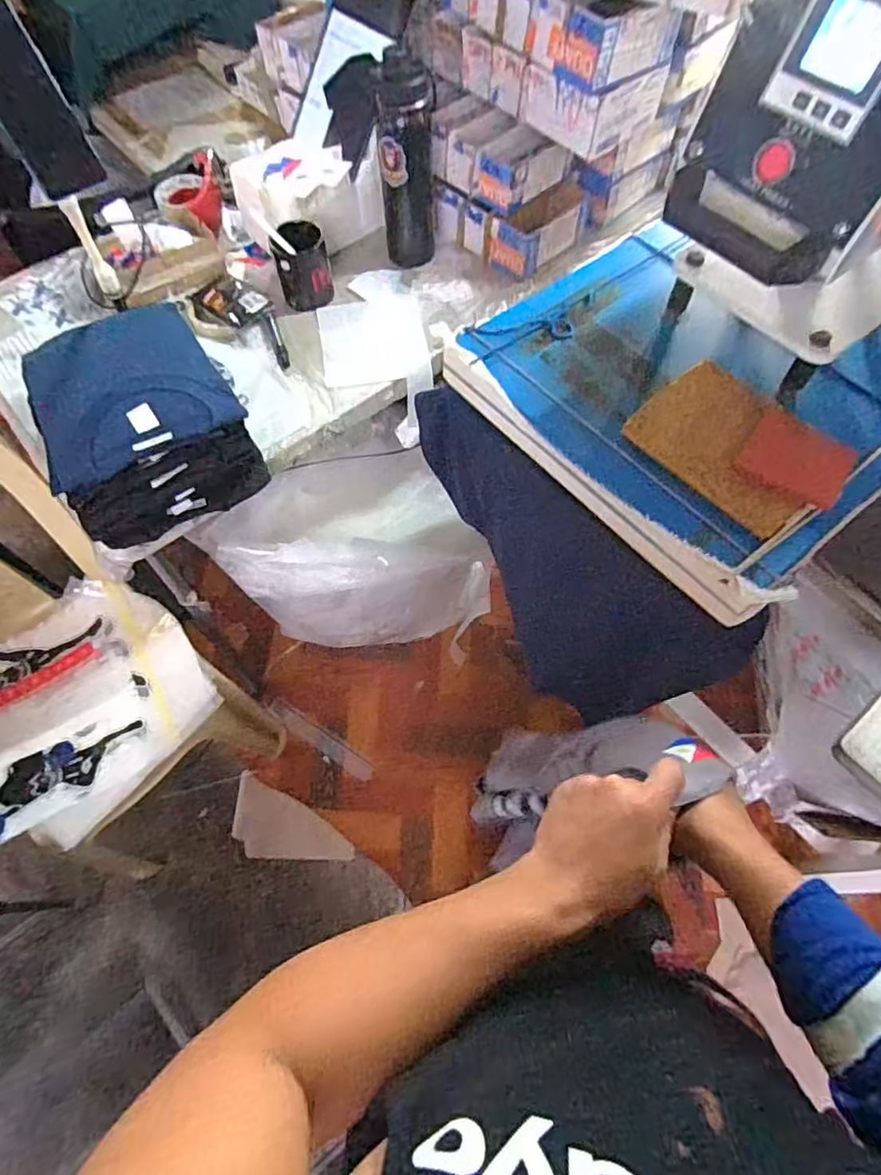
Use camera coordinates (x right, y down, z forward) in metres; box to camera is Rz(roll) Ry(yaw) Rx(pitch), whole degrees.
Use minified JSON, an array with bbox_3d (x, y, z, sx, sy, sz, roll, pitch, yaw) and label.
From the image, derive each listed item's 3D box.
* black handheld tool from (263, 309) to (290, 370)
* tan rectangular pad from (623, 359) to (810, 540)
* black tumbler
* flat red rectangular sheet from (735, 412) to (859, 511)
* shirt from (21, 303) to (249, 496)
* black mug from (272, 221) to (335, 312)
[{"bbox_3d":[-0.257,-0.392,0.942,0.020,0.018,0.118,-17,64,-8],"label":"black handheld tool"},{"bbox_3d":[0.283,-0.141,0.586,0.129,0.010,0.179,-36,68,-16],"label":"tan rectangular pad"},{"bbox_3d":[-0.050,-0.644,0.919,0.081,0.283,0.087,0,63,1],"label":"black tumbler"},{"bbox_3d":[0.340,-0.123,0.571,0.093,0.007,0.082,33,68,17],"label":"flat red rectangular sheet"},{"bbox_3d":[-0.405,-0.249,0.753,0.232,0.048,0.254,-31,66,-14],"label":"shirt"},{"bbox_3d":[-0.219,-0.515,0.961,0.084,0.098,0.083,-13,63,-6],"label":"black mug"}]

